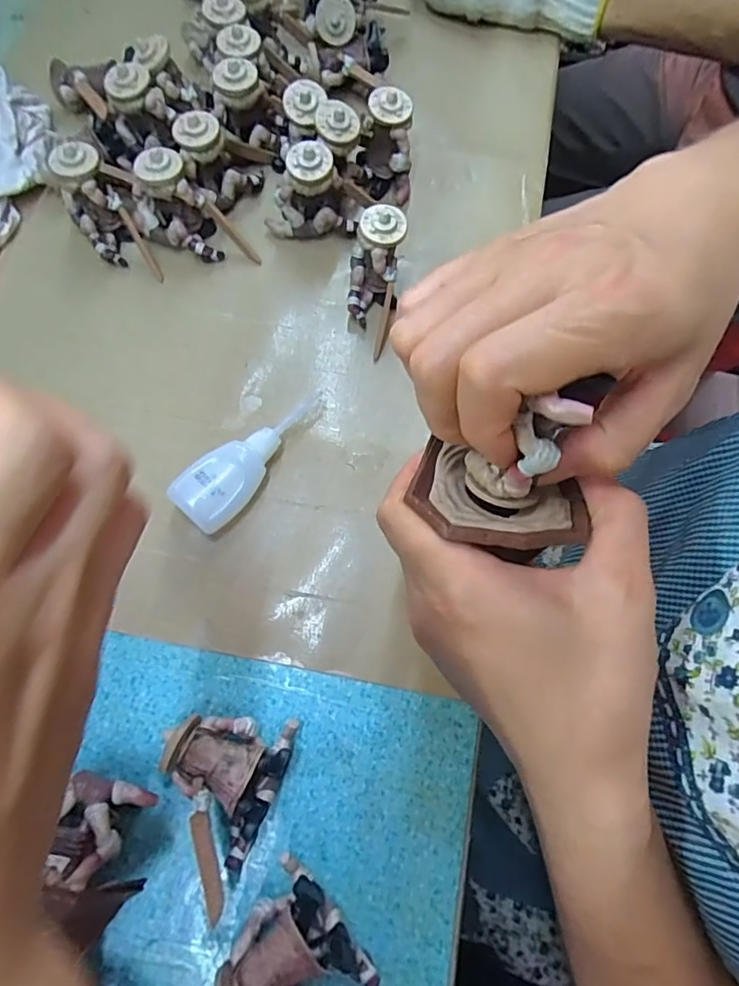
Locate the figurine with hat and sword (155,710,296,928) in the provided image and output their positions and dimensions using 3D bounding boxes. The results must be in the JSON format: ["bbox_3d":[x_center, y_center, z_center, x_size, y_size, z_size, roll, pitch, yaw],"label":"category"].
[{"bbox_3d":[-0.068,0.145,0.250,0.057,0.030,0.075,4,72,0],"label":"figurine with hat and sword"}]

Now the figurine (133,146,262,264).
[{"bbox_3d":[-0.111,-0.172,0.335,0.067,0.057,0.040,39,75,10],"label":"figurine"}]

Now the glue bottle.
[{"bbox_3d":[-0.063,-0.020,0.307,0.032,0.022,0.100,44,76,11],"label":"glue bottle"}]

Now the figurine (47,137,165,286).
[{"bbox_3d":[-0.161,-0.165,0.326,0.030,0.058,0.060,-30,75,-11],"label":"figurine"}]

